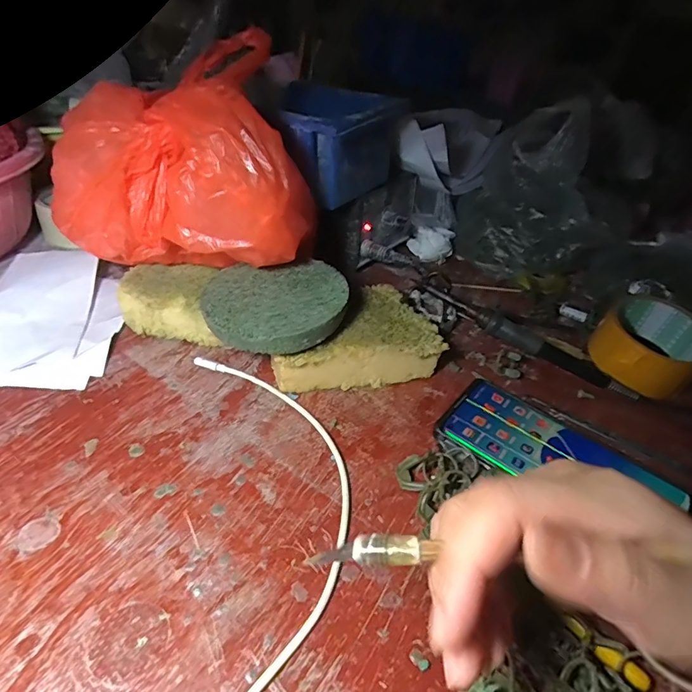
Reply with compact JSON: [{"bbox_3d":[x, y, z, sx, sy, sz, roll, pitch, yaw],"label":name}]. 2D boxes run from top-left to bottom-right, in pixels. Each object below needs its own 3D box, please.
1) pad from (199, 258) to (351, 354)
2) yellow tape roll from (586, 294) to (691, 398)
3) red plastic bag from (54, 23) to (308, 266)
[{"bbox_3d":[-0.053,-0.034,0.344,0.104,0.018,0.098,4,38,-3],"label":"pad"},{"bbox_3d":[0.268,0.000,0.406,0.084,0.047,0.091,29,43,26],"label":"yellow tape roll"},{"bbox_3d":[-0.112,-0.138,0.352,0.193,0.136,0.124,23,41,18],"label":"red plastic bag"}]

